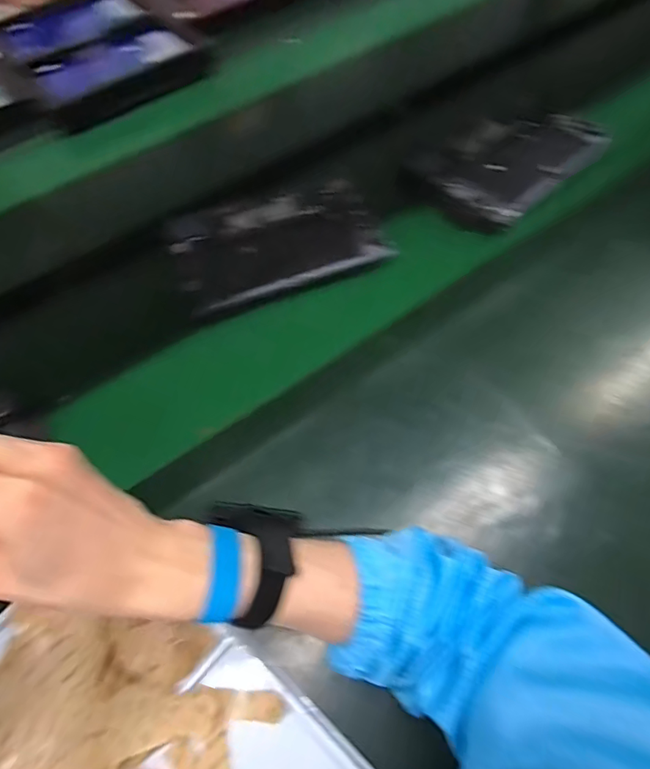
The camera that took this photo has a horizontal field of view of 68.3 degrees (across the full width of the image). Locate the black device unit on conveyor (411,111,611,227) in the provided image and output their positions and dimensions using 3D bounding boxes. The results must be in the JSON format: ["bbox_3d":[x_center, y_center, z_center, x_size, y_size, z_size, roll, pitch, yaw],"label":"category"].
[{"bbox_3d":[0.262,-0.318,0.681,0.249,0.039,0.172,-37,64,-17],"label":"black device unit on conveyor"}]

